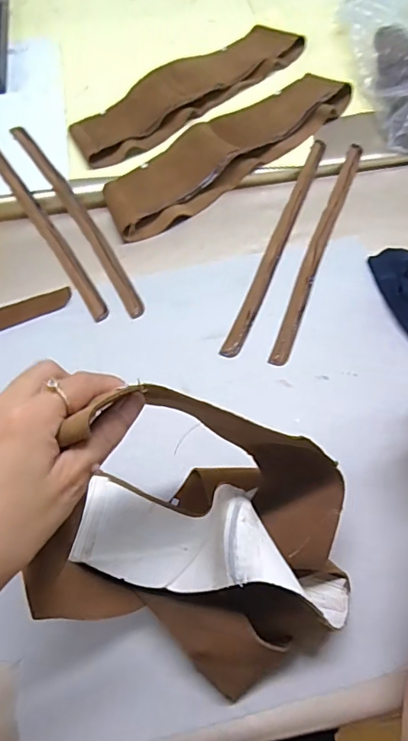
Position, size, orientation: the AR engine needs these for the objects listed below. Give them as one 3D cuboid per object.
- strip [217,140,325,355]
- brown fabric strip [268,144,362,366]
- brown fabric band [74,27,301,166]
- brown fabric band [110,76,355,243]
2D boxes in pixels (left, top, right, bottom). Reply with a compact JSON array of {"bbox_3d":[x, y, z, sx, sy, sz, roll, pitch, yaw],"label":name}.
[{"bbox_3d":[0.085,-0.148,0.543,0.019,0.006,0.318,20,67,11],"label":"strip"},{"bbox_3d":[0.128,-0.141,0.541,0.020,0.006,0.318,19,67,10],"label":"brown fabric strip"},{"bbox_3d":[-0.022,-0.376,0.635,0.348,0.014,0.105,-41,70,-16],"label":"brown fabric band"},{"bbox_3d":[0.031,-0.275,0.590,0.351,0.023,0.095,-38,70,-15],"label":"brown fabric band"}]

